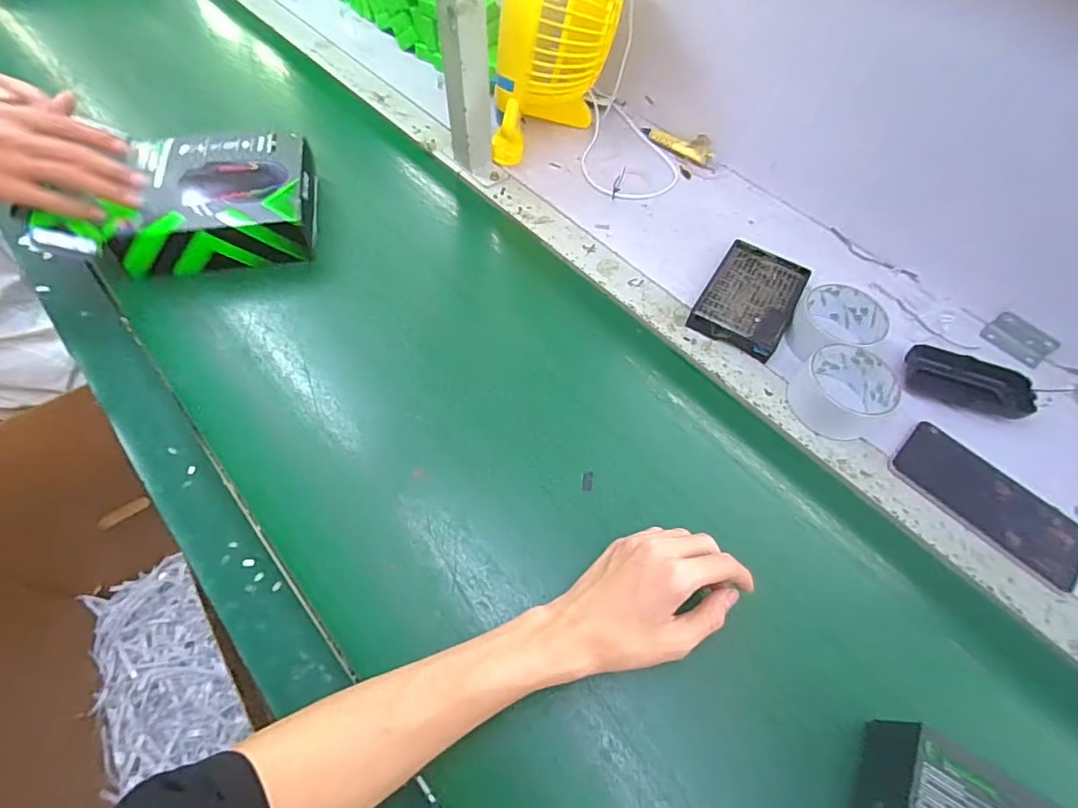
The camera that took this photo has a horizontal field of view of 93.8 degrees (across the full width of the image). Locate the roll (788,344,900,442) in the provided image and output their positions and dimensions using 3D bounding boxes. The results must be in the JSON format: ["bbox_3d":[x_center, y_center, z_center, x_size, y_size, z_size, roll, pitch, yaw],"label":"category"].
[{"bbox_3d":[0.286,-0.012,0.479,0.079,0.045,0.077,1,59,-2],"label":"roll"}]

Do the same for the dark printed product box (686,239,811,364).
[{"bbox_3d":[0.229,-0.114,0.545,0.090,0.022,0.138,29,62,14],"label":"dark printed product box"}]

